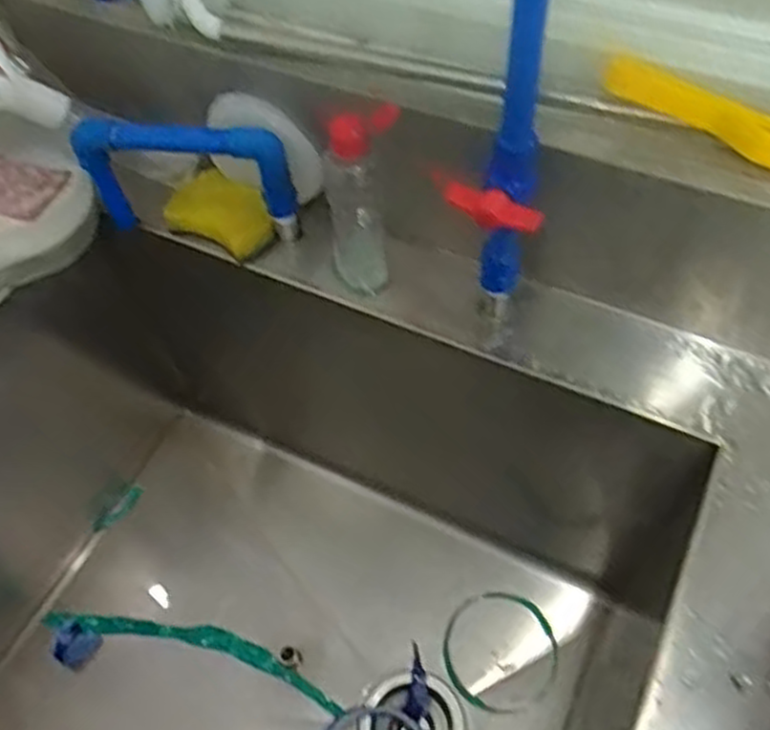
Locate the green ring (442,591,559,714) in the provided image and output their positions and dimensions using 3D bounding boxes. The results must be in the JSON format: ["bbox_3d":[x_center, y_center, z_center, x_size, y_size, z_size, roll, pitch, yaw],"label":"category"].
[{"bbox_3d":[0.130,0.320,0.840,0.127,0.019,0.125,12,59,11],"label":"green ring"}]

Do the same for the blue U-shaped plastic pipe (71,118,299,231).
[{"bbox_3d":[-0.164,-0.162,0.640,0.173,0.102,0.031,5,57,6],"label":"blue U-shaped plastic pipe"}]

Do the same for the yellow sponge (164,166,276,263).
[{"bbox_3d":[-0.148,-0.137,0.680,0.095,0.026,0.068,33,64,22],"label":"yellow sponge"}]

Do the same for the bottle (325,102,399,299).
[{"bbox_3d":[-0.017,-0.127,0.591,0.056,0.154,0.048,-13,57,-5],"label":"bottle"}]

